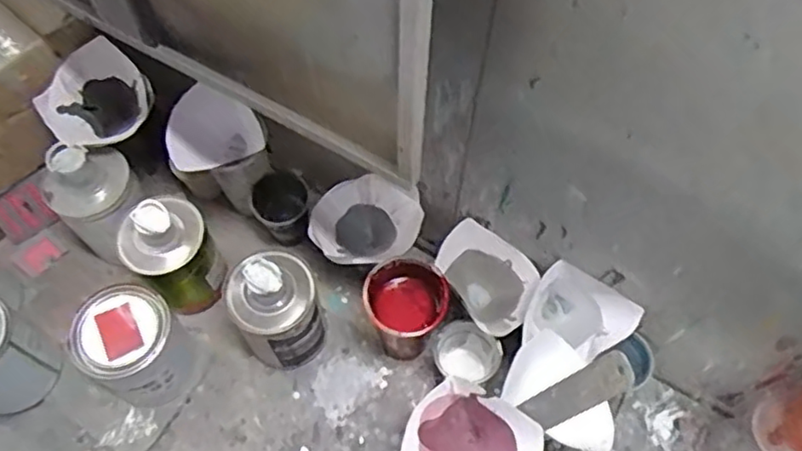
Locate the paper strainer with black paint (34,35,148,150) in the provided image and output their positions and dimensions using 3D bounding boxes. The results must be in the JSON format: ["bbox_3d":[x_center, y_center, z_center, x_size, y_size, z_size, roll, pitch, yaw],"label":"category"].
[{"bbox_3d":[-0.358,-0.145,0.779,0.096,0.085,0.123,36,68,16],"label":"paper strainer with black paint"}]

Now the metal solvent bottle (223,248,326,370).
[{"bbox_3d":[-0.141,0.100,0.764,0.092,0.189,0.088,0,64,-1],"label":"metal solvent bottle"}]

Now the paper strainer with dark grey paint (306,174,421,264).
[{"bbox_3d":[-0.042,0.003,0.791,0.131,0.081,0.114,-22,66,-11],"label":"paper strainer with dark grey paint"}]

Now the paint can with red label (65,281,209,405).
[{"bbox_3d":[-0.300,0.144,0.768,0.111,0.137,0.107,36,69,16],"label":"paint can with red label"}]

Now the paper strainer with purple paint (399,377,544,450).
[{"bbox_3d":[0.062,0.220,0.637,0.118,0.080,0.111,37,69,16],"label":"paper strainer with purple paint"}]

